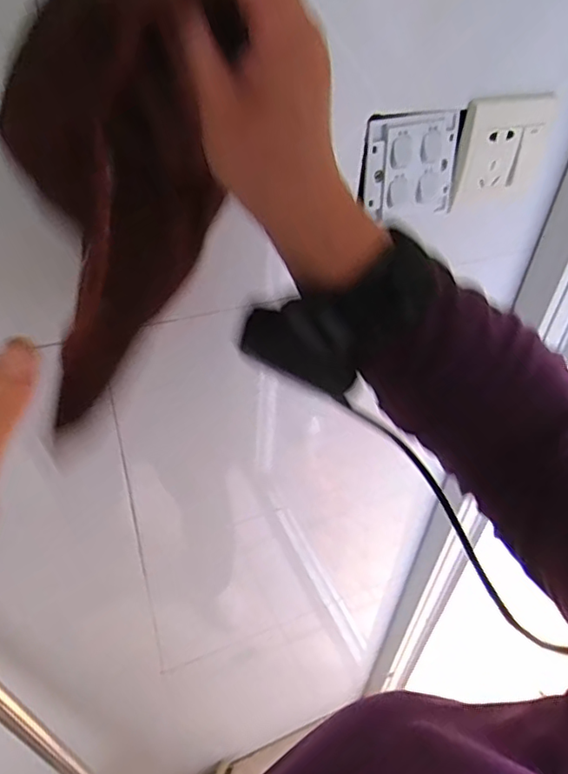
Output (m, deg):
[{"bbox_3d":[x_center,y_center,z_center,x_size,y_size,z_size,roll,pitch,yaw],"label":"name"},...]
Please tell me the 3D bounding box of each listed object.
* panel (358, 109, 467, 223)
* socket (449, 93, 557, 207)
[{"bbox_3d":[0.101,-0.172,0.450,0.085,0.079,0.017,-14,45,-20],"label":"panel"},{"bbox_3d":[0.177,-0.192,0.468,0.079,0.083,0.014,-14,45,-20],"label":"socket"}]

